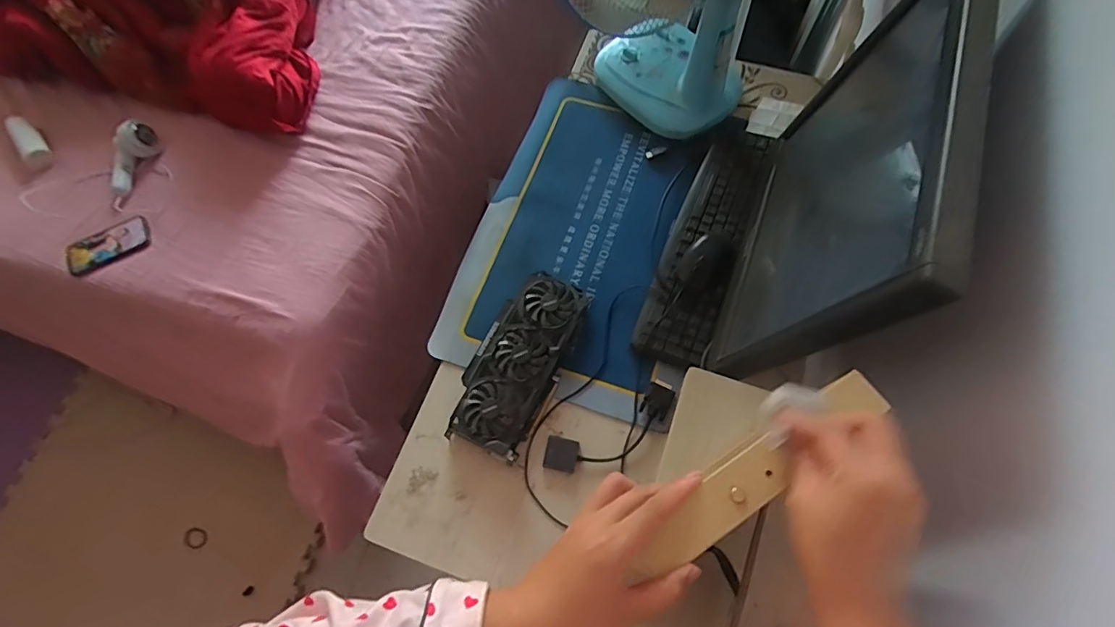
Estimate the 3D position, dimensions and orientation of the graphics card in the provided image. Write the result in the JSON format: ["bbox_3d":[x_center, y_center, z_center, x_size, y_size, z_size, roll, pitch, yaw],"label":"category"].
[{"bbox_3d":[-0.054,0.067,0.757,0.119,0.047,0.270,21,72,10],"label":"graphics card"}]

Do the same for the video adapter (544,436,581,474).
[{"bbox_3d":[0.007,0.197,0.715,0.045,0.014,0.044,10,70,6],"label":"video adapter"}]

